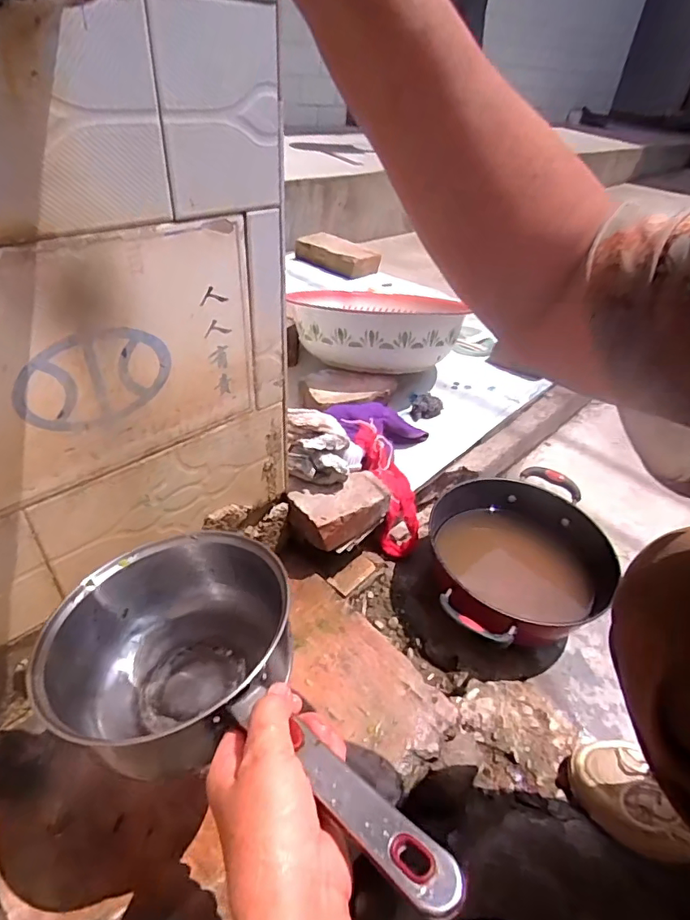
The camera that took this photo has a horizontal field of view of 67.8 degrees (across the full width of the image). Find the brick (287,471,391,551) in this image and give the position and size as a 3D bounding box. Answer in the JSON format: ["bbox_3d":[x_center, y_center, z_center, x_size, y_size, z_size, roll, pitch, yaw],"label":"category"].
[{"bbox_3d":[-0.007,0.065,0.724,0.126,0.054,0.086,-22,45,-31],"label":"brick"}]

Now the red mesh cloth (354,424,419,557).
[{"bbox_3d":[0.065,0.047,0.796,0.069,0.209,0.060,-31,19,-37],"label":"red mesh cloth"}]

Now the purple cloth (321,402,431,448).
[{"bbox_3d":[0.060,-0.053,0.831,0.179,0.052,0.083,15,34,-22],"label":"purple cloth"}]

